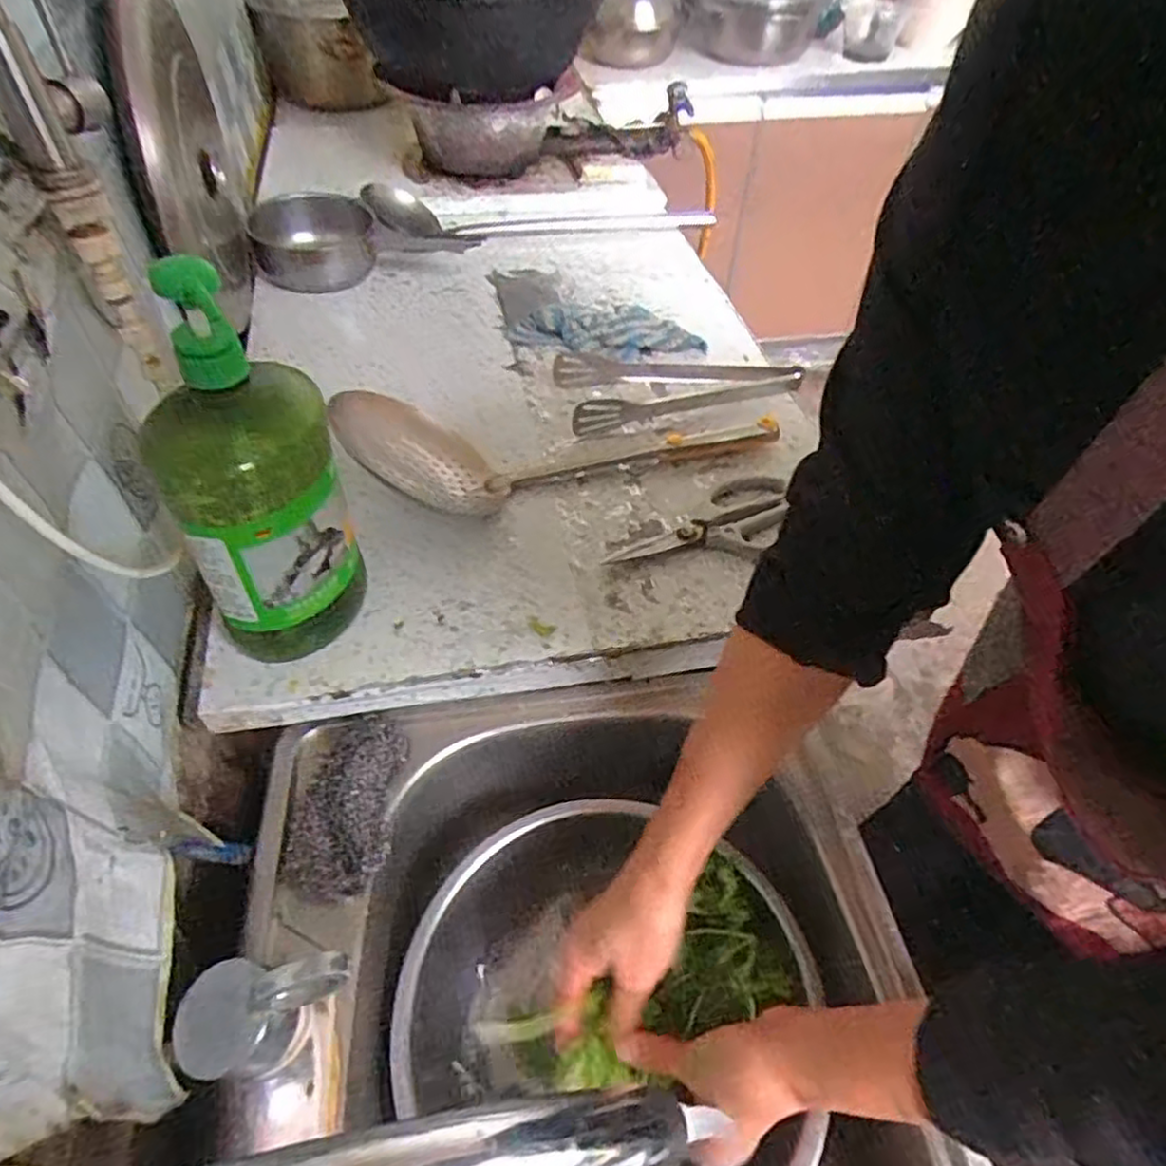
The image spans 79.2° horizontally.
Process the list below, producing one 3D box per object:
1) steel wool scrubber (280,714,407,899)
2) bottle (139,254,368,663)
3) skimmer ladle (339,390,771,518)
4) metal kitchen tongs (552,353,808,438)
[{"bbox_3d":[-0.168,0.149,0.497,0.067,0.038,0.129,-1,49,-1],"label":"steel wool scrubber"},{"bbox_3d":[-0.209,-0.062,0.458,0.098,0.273,0.084,-20,52,-17],"label":"bottle"},{"bbox_3d":[-0.014,-0.155,0.676,0.419,0.080,0.128,-15,51,-15],"label":"skimmer ladle"},{"bbox_3d":[0.101,-0.228,0.779,0.267,0.032,0.098,-15,52,-16],"label":"metal kitchen tongs"}]

